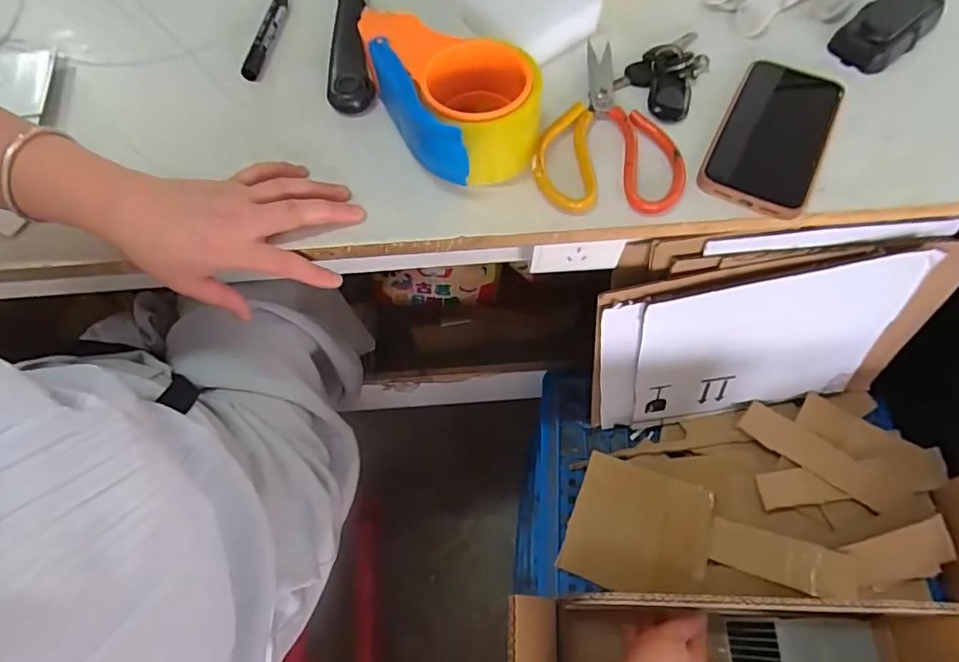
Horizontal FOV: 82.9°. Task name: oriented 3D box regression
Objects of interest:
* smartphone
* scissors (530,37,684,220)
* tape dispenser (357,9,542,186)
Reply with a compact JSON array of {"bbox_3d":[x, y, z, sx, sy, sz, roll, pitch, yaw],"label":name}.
[{"bbox_3d":[0.231,-0.154,0.426,0.076,0.009,0.153,25,67,13],"label":"smartphone"},{"bbox_3d":[0.102,-0.170,0.438,0.114,0.017,0.179,2,64,2],"label":"scissors"},{"bbox_3d":[-0.021,-0.187,0.425,0.099,0.065,0.156,-25,66,-10],"label":"tape dispenser"}]

